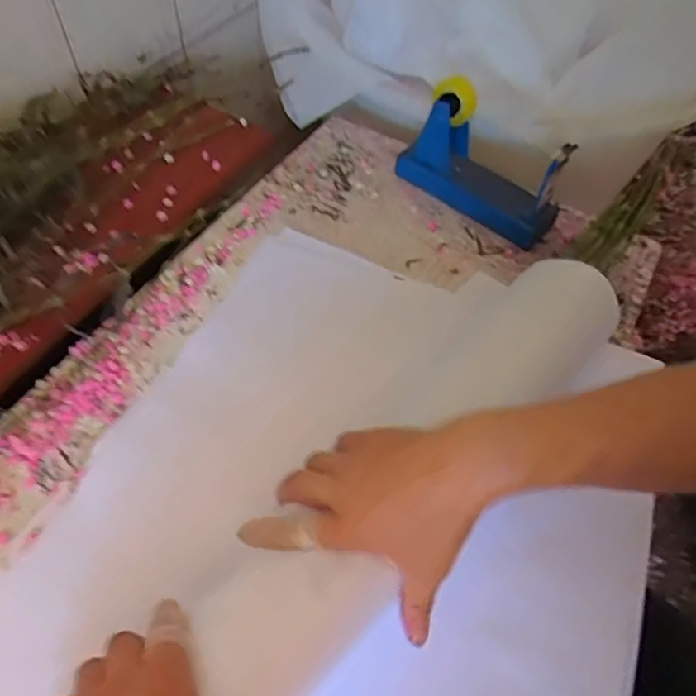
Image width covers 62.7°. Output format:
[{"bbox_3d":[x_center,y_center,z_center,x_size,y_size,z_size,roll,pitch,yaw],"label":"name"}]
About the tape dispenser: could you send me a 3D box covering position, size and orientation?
[{"bbox_3d":[0.163,-0.229,0.683,0.208,0.126,0.068,35,59,20],"label":"tape dispenser"}]

